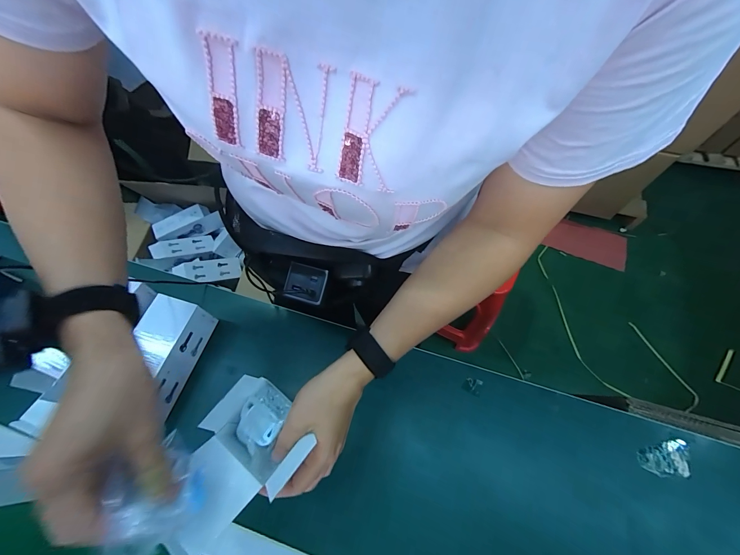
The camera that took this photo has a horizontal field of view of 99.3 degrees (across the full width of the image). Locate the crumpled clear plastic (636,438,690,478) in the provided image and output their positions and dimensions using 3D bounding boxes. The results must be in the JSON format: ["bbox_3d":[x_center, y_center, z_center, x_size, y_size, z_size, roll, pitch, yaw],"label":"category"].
[{"bbox_3d":[0.425,0.262,0.448,0.078,0.019,0.039,-12,64,-5],"label":"crumpled clear plastic"}]

